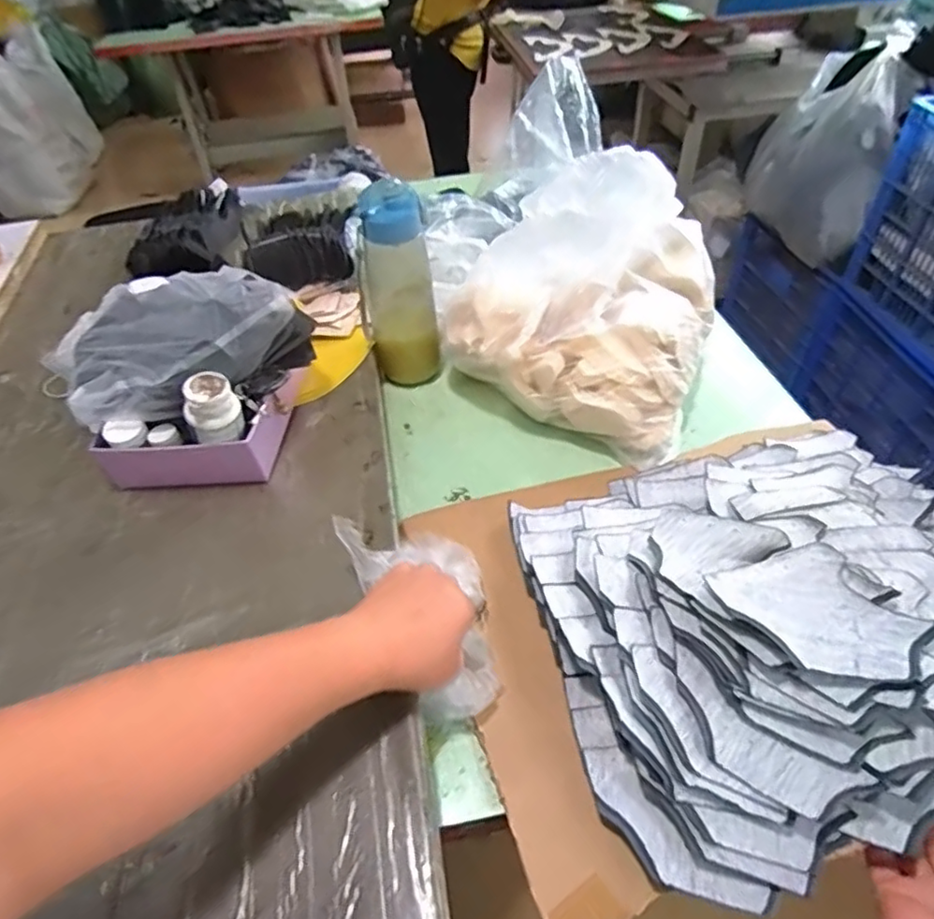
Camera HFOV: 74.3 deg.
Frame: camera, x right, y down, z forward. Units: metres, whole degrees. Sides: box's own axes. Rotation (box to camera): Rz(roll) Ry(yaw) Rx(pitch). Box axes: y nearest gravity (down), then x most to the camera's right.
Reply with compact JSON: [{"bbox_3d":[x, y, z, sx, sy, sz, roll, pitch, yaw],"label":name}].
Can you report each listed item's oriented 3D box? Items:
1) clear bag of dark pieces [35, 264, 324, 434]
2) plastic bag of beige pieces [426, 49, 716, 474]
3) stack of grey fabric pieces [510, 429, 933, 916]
[{"bbox_3d":[-0.293,-0.128,0.631,0.230,0.102,0.151,-23,46,-24],"label":"clear bag of dark pieces"},{"bbox_3d":[0.153,-0.213,0.727,0.277,0.239,0.300,21,45,22],"label":"plastic bag of beige pieces"},{"bbox_3d":[0.257,0.111,0.502,0.425,0.093,0.341,-8,42,-8],"label":"stack of grey fabric pieces"}]

